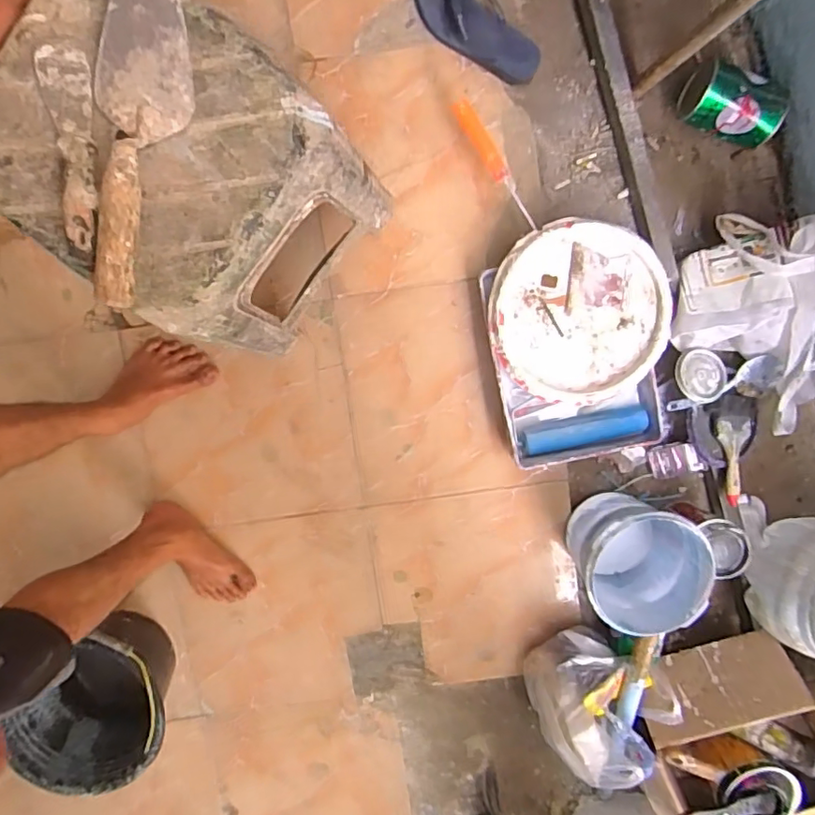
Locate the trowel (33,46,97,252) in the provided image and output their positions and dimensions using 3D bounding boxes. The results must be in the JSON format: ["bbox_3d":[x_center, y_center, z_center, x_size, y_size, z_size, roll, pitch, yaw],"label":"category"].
[{"bbox_3d":[-0.300,-0.232,0.503,0.043,0.015,0.177,-8,89,-3],"label":"trowel"}]

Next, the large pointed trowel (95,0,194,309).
[{"bbox_3d":[-0.241,-0.242,0.496,0.081,0.037,0.302,7,92,1],"label":"large pointed trowel"}]

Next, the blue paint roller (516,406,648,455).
[{"bbox_3d":[0.325,0.045,1.041,0.237,0.042,0.050,-12,74,-4],"label":"blue paint roller"}]

